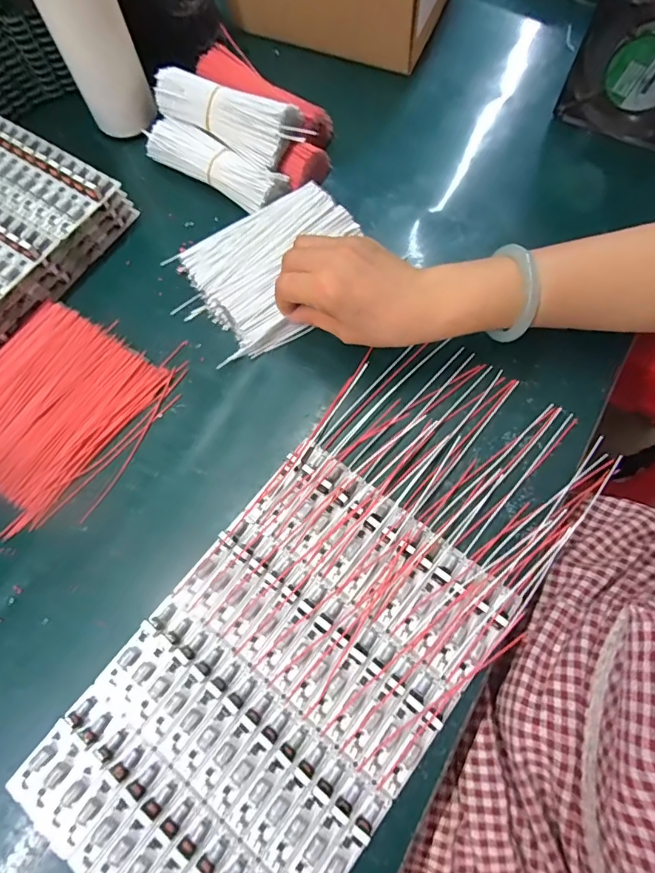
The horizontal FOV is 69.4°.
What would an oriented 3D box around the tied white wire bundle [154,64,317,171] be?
[{"bbox_3d":[-0.093,-0.298,0.438,0.163,0.033,0.048,28,72,11],"label":"tied white wire bundle"}]

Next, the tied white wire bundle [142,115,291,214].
[{"bbox_3d":[-0.106,-0.262,0.451,0.150,0.033,0.042,33,73,12],"label":"tied white wire bundle"}]

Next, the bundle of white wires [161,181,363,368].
[{"bbox_3d":[-0.043,-0.146,0.415,0.158,0.024,0.122,-29,77,-10],"label":"bundle of white wires"}]

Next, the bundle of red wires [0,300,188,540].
[{"bbox_3d":[-0.221,-0.024,0.376,0.151,0.017,0.165,28,72,11],"label":"bundle of red wires"}]

